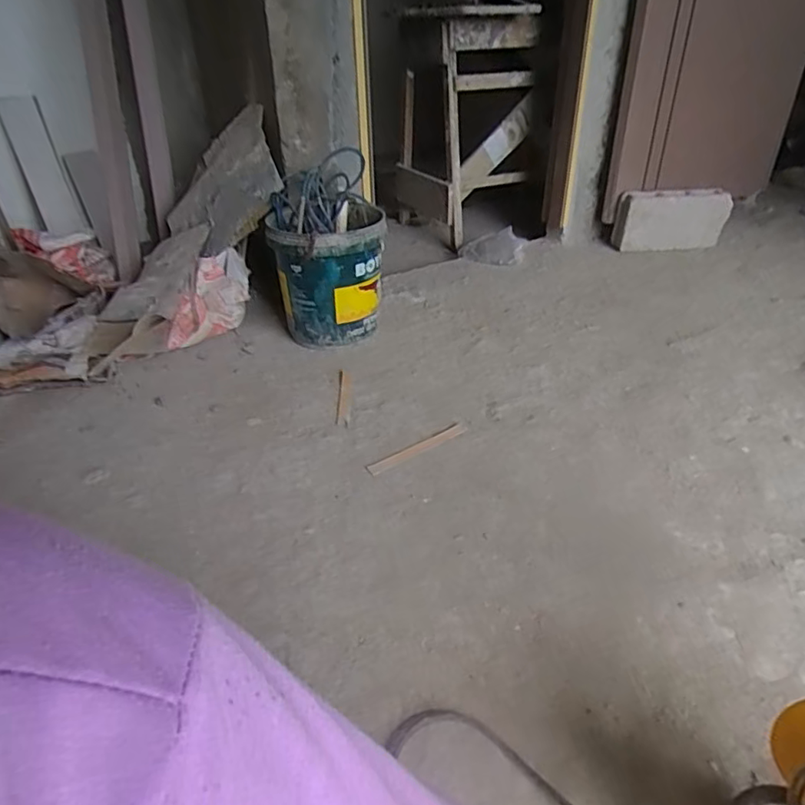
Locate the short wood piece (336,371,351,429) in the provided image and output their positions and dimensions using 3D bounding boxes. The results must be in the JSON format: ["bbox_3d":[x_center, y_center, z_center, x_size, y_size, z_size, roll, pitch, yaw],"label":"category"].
[{"bbox_3d":[-0.134,-0.018,1.332,0.030,0.011,0.232,-2,34,-2],"label":"short wood piece"}]

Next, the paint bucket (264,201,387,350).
[{"bbox_3d":[-0.193,-0.332,1.544,0.282,0.317,0.281,-1,34,1],"label":"paint bucket"}]

